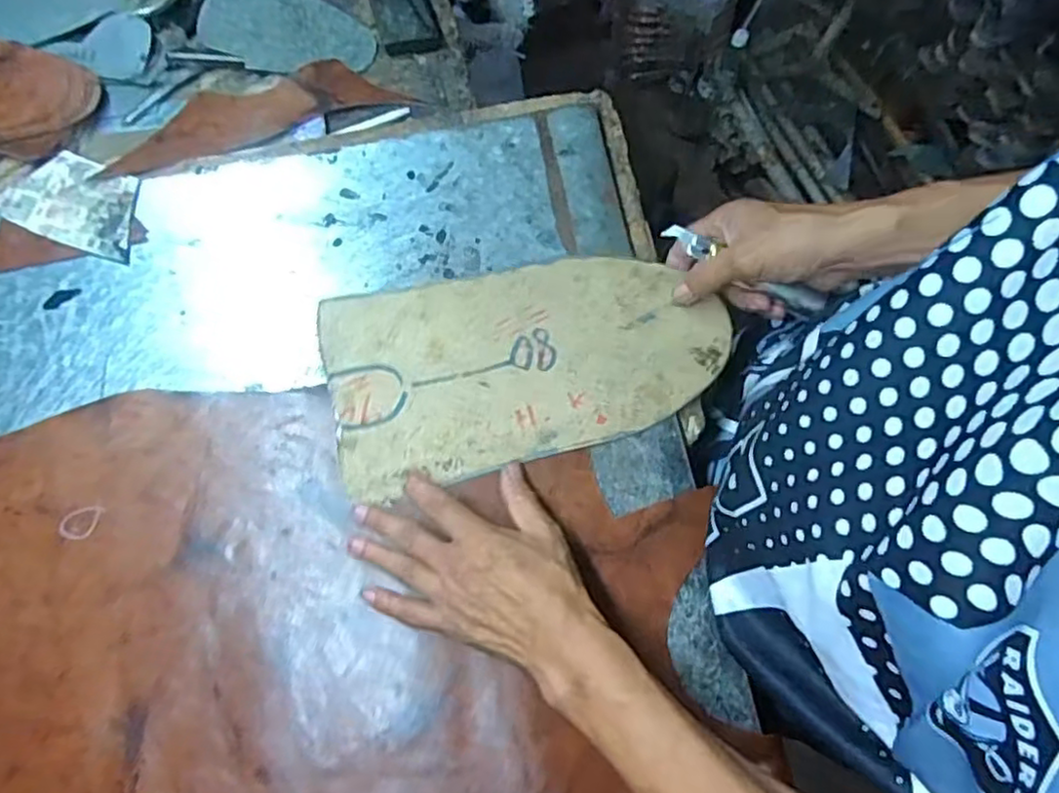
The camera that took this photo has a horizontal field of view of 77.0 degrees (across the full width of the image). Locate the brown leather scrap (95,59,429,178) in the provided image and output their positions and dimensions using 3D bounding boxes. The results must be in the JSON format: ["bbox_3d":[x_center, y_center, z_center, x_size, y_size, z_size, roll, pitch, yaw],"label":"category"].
[{"bbox_3d":[-0.240,-0.253,0.585,0.250,0.019,0.081,-24,73,-10],"label":"brown leather scrap"}]

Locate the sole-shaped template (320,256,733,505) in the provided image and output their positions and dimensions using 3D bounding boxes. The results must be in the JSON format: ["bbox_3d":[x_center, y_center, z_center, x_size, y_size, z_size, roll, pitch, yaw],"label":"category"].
[{"bbox_3d":[-0.003,-0.031,0.501,0.292,0.006,0.153,-15,74,-4],"label":"sole-shaped template"}]

